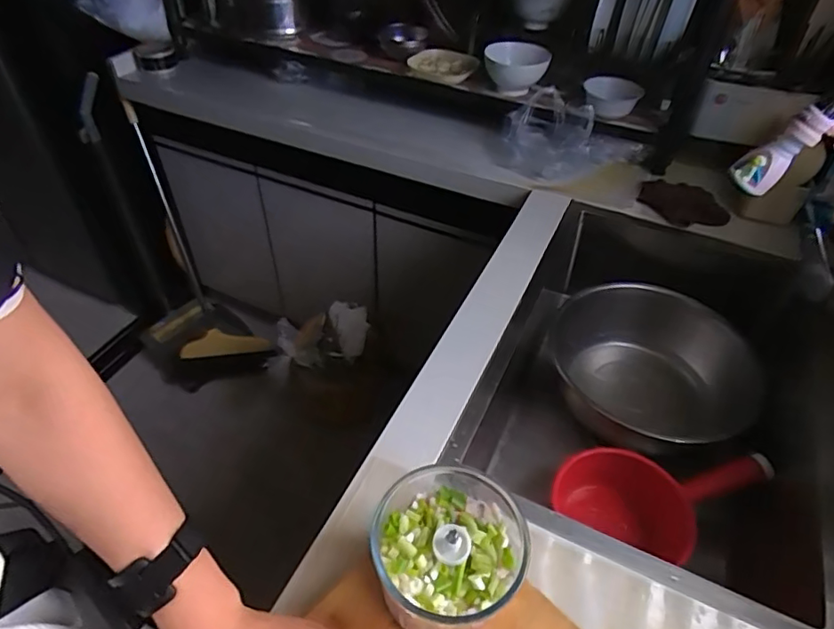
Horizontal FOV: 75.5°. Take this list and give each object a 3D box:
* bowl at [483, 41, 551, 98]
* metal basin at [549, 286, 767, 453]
[{"bbox_3d":[0.194,-0.484,1.067,0.117,0.076,0.126,3,45,1],"label":"bowl"},{"bbox_3d":[0.380,0.095,0.875,0.296,0.119,0.297,1,45,-1],"label":"metal basin"}]

